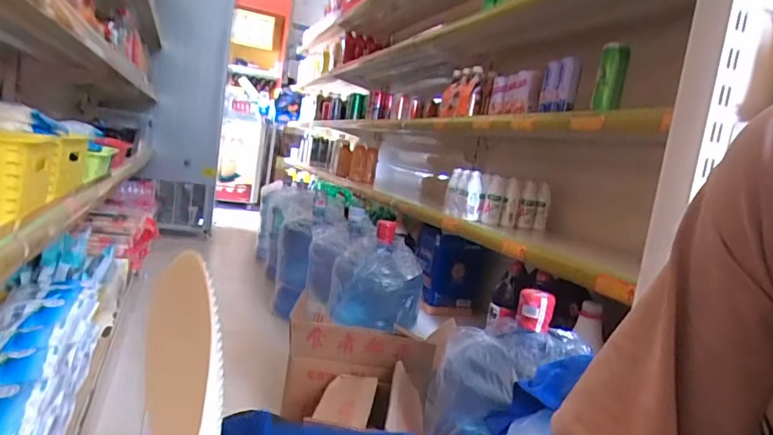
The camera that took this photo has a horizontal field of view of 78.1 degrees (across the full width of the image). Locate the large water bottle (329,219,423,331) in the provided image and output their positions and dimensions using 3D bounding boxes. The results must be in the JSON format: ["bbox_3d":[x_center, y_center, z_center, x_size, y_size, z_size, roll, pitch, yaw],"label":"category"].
[{"bbox_3d":[-0.033,0.170,1.438,0.255,0.296,0.217,7,7,-6],"label":"large water bottle"}]

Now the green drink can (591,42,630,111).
[{"bbox_3d":[0.471,-0.292,1.001,0.056,0.130,0.056,8,7,24],"label":"green drink can"}]

